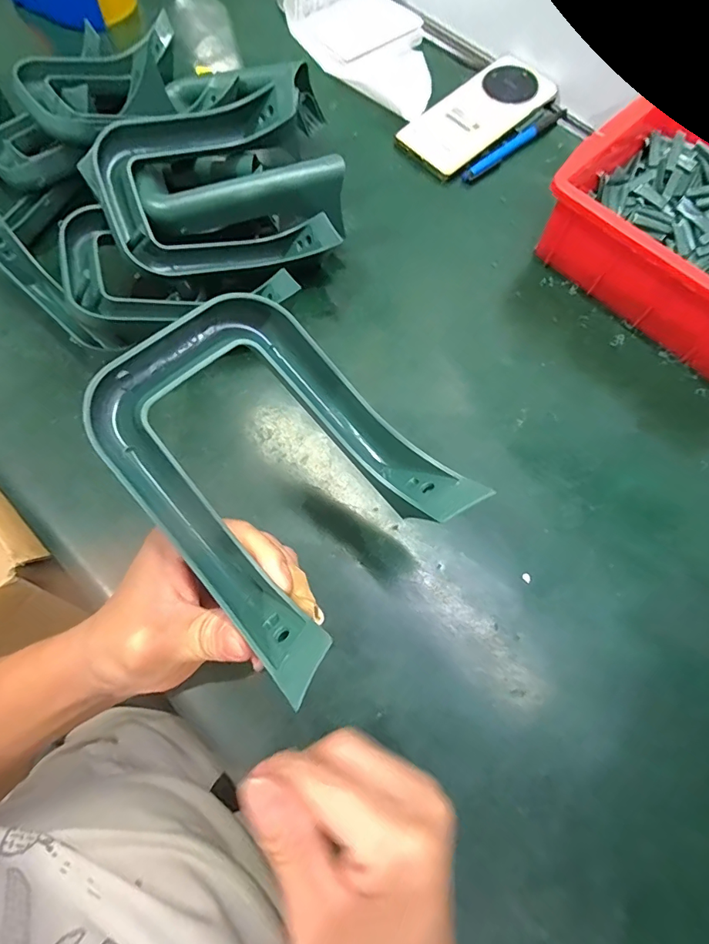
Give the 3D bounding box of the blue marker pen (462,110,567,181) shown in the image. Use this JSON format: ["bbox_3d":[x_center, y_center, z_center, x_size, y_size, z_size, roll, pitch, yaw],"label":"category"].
[{"bbox_3d":[0.159,-0.326,0.457,0.131,0.012,0.013,-37,75,-12],"label":"blue marker pen"}]

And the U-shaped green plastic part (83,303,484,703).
[{"bbox_3d":[-0.036,-0.005,0.224,0.128,0.063,0.162,-43,76,-13],"label":"U-shaped green plastic part"}]

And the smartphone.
[{"bbox_3d":[0.126,-0.361,0.463,0.164,0.007,0.074,-42,80,-8],"label":"smartphone"}]

